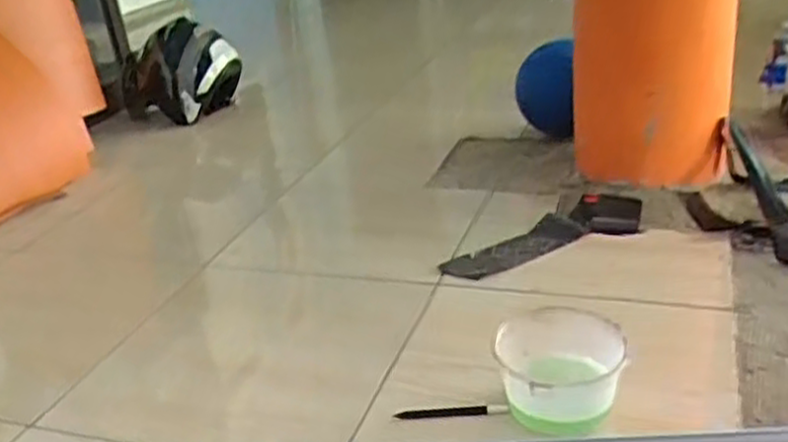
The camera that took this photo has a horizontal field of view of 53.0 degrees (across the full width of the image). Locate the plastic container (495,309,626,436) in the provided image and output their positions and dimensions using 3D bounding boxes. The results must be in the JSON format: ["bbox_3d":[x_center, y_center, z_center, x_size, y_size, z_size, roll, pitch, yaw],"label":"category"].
[{"bbox_3d":[0.186,0.168,0.880,0.134,0.089,0.155,-6,26,1],"label":"plastic container"}]

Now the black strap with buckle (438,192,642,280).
[{"bbox_3d":[0.238,0.018,1.250,0.364,0.033,0.113,-17,28,-20],"label":"black strap with buckle"}]

